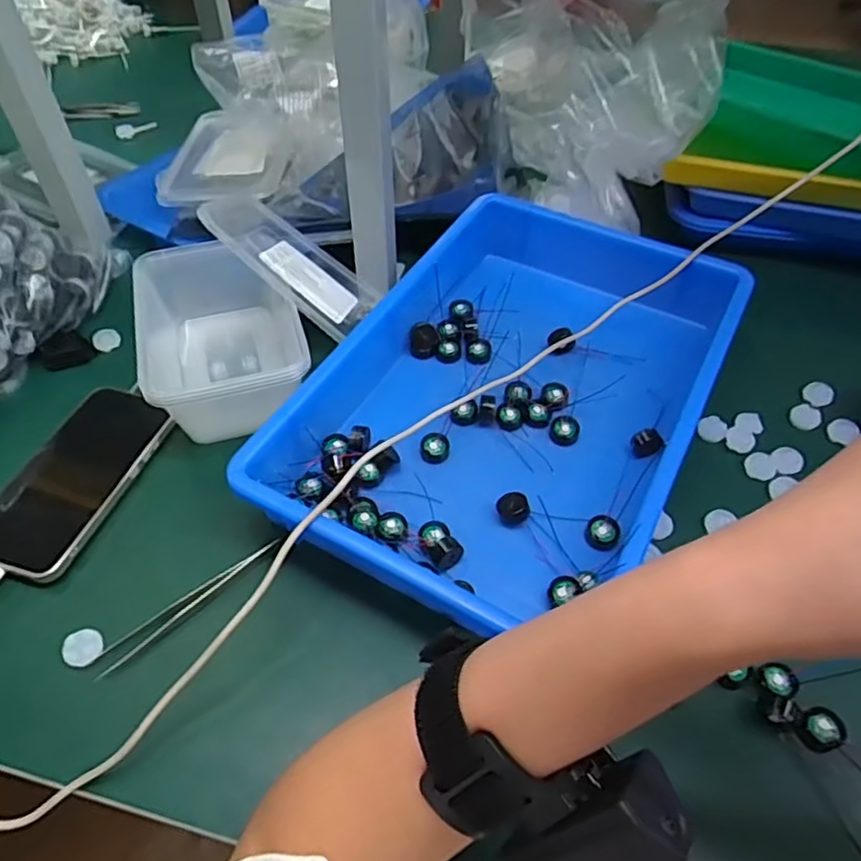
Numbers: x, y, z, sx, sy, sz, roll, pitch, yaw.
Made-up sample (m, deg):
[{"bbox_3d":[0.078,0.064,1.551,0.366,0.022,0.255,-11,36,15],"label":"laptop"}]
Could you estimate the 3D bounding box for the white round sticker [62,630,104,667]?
[{"bbox_3d":[-0.206,0.129,0.375,0.021,0.004,0.020,11,61,-21],"label":"white round sticker"}]

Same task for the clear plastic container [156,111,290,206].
[{"bbox_3d":[-0.216,-0.299,0.681,0.131,0.020,0.170,-1,50,-1],"label":"clear plastic container"}]

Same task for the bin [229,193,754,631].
[{"bbox_3d":[0.069,-0.029,0.464,0.244,0.068,0.351,24,54,18],"label":"bin"}]

